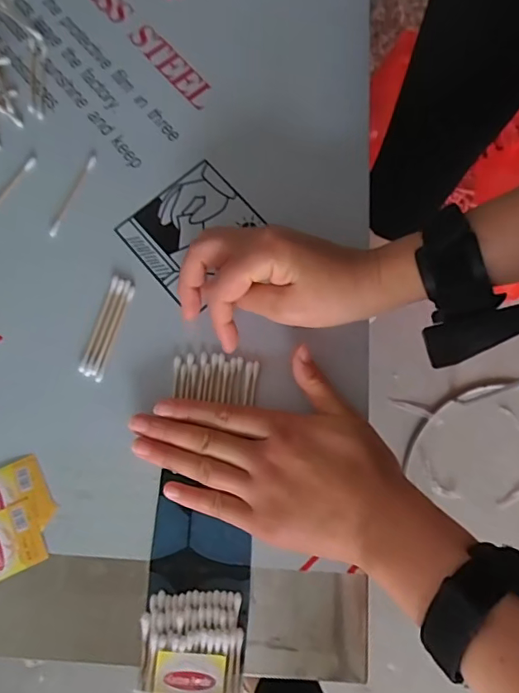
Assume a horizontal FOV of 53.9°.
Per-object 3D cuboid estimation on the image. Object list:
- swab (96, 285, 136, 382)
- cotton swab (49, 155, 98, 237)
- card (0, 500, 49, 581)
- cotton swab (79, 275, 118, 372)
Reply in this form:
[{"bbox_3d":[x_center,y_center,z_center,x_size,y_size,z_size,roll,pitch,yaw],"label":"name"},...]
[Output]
[{"bbox_3d":[-0.099,-0.010,0.351,0.005,0.004,0.070,16,75,4],"label":"swab"},{"bbox_3d":[-0.140,-0.113,0.382,0.007,0.004,0.071,22,75,6],"label":"cotton swab"},{"bbox_3d":[-0.158,0.121,0.317,0.041,0.004,0.040,-25,76,-7],"label":"card"},{"bbox_3d":[-0.112,-0.016,0.355,0.006,0.004,0.071,15,75,4],"label":"cotton swab"}]

